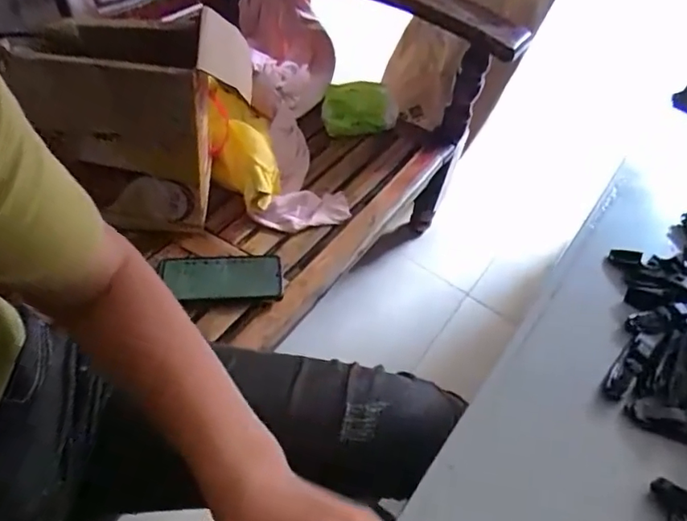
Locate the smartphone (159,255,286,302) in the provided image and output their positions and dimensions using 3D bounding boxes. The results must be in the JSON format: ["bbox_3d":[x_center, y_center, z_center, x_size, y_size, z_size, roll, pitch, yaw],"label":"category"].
[{"bbox_3d":[-0.169,0.024,0.760,0.163,0.016,0.076,4,50,-8],"label":"smartphone"}]

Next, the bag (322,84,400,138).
[{"bbox_3d":[0.033,-0.285,1.024,0.138,0.079,0.064,2,50,-9],"label":"bag"}]

